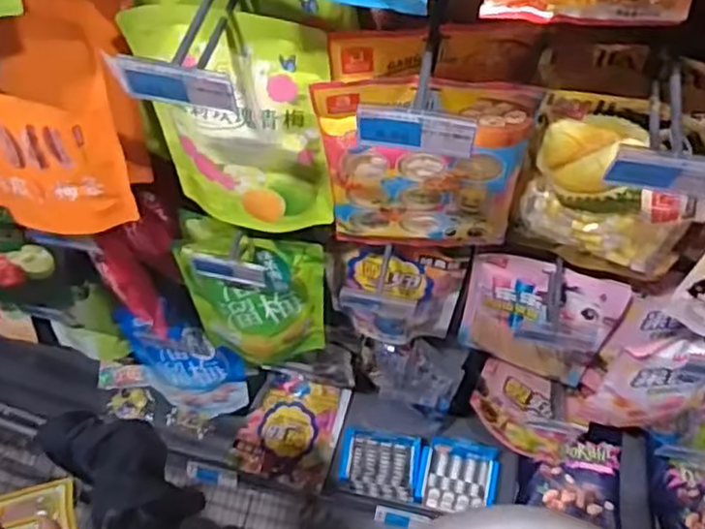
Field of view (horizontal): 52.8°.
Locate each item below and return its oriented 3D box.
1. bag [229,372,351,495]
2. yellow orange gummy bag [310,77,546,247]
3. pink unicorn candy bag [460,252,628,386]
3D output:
[{"bbox_3d":[-0.120,0.319,1.370,0.186,0.019,0.199,15,81,4],"label":"bag"},{"bbox_3d":[0.064,-0.080,0.650,0.176,0.238,0.020,1,63,1],"label":"yellow orange gummy bag"},{"bbox_3d":[0.229,0.070,0.902,0.177,0.233,0.043,20,65,10],"label":"pink unicorn candy bag"}]

